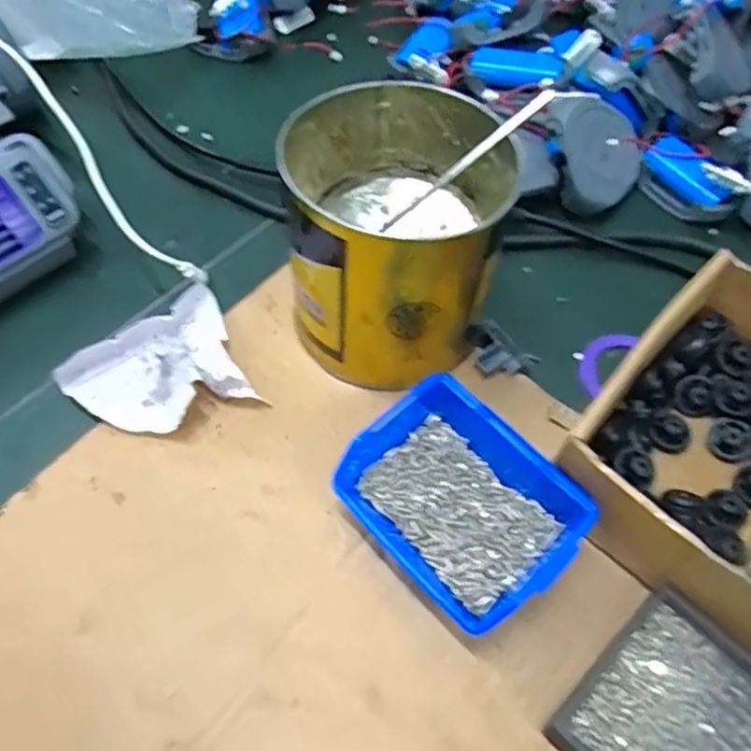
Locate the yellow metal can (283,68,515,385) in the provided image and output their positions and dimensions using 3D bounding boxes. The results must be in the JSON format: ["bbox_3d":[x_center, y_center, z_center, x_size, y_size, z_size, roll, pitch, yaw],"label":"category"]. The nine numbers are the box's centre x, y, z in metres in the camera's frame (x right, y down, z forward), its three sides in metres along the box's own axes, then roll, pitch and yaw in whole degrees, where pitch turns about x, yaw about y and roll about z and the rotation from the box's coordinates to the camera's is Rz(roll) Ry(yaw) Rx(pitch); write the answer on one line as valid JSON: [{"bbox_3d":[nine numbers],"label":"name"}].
[{"bbox_3d":[0.011,-0.077,0.382,0.110,0.116,0.128,1,59,-2],"label":"yellow metal can"}]

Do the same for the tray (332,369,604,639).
[{"bbox_3d":[0.046,0.063,0.341,0.091,0.042,0.112,-37,67,-22],"label":"tray"}]

